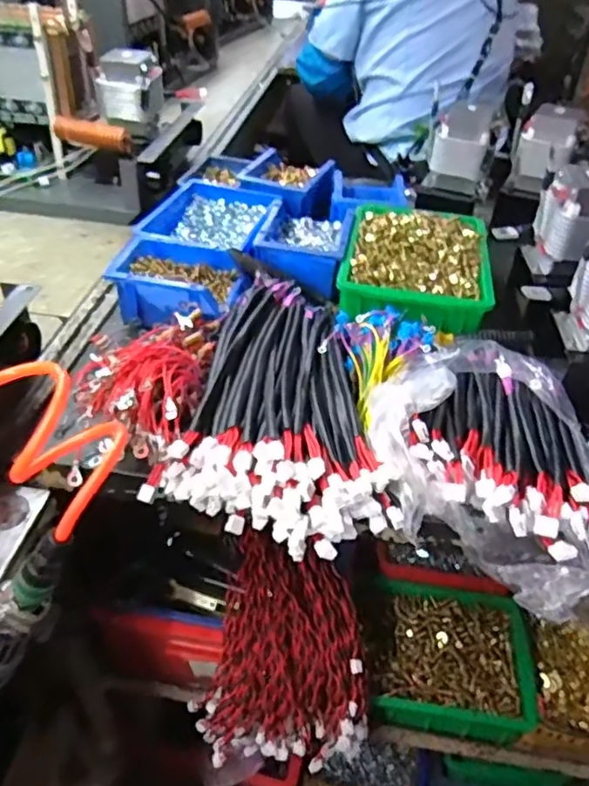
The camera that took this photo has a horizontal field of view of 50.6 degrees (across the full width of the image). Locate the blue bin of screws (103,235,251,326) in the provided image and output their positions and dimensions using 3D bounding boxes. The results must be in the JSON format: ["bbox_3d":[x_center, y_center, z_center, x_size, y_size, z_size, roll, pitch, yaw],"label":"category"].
[{"bbox_3d":[-0.136,-0.131,0.739,0.144,0.059,0.108,11,41,8],"label":"blue bin of screws"}]

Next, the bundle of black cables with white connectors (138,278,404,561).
[{"bbox_3d":[-0.040,0.000,0.607,0.204,0.055,0.353,-4,41,-10],"label":"bundle of black cables with white connectors"}]

